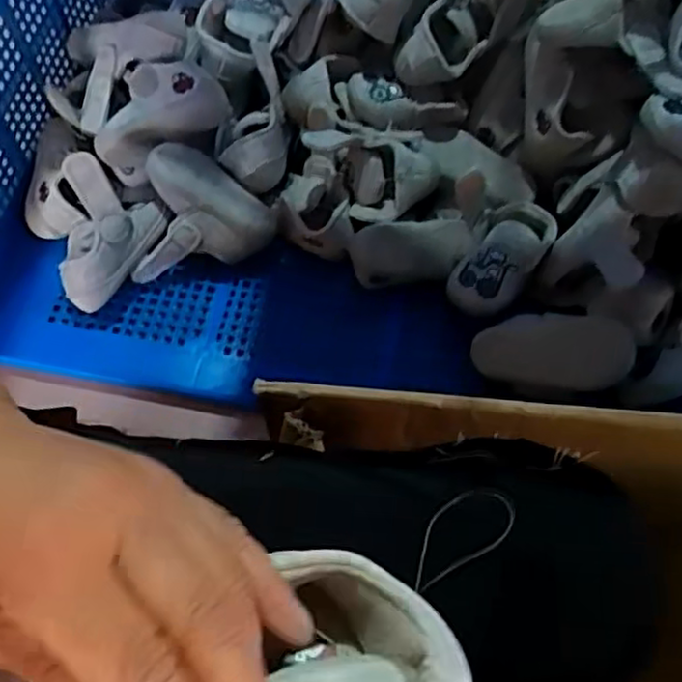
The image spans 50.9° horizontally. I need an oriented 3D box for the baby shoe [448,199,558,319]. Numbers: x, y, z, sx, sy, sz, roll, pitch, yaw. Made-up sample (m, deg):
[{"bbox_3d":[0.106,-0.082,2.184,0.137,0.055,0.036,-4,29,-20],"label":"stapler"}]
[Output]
[{"bbox_3d":[0.175,-0.097,0.763,0.074,0.046,0.147,30,68,14],"label":"baby shoe"}]

